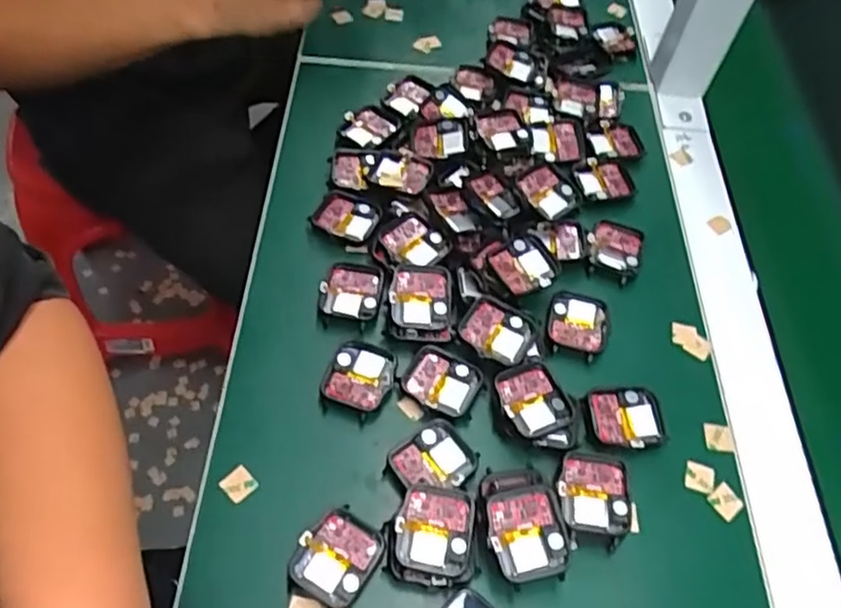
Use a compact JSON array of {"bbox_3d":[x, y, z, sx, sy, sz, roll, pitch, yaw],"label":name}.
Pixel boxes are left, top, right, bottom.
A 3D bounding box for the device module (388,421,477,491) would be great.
[{"bbox_3d":[0.007,0.086,0.370,0.041,0.007,0.037,-29,62,-22],"label":"device module"}]

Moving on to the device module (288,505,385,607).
[{"bbox_3d":[-0.042,0.129,0.341,0.038,0.010,0.042,31,59,16],"label":"device module"}]

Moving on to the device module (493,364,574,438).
[{"bbox_3d":[0.063,0.056,0.388,0.038,0.014,0.042,-20,59,-17],"label":"device module"}]

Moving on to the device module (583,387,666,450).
[{"bbox_3d":[0.119,0.067,0.393,0.043,0.011,0.038,-2,56,-6],"label":"device module"}]

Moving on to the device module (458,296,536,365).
[{"bbox_3d":[0.047,0.017,0.413,0.043,0.010,0.036,25,57,12],"label":"device module"}]

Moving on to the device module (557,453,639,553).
[{"bbox_3d":[0.093,0.105,0.361,0.043,0.020,0.046,1,55,-4],"label":"device module"}]

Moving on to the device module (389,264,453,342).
[{"bbox_3d":[0.000,-0.003,0.421,0.038,0.014,0.050,3,55,-2],"label":"device module"}]

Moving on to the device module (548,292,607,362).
[{"bbox_3d":[0.100,0.012,0.427,0.035,0.006,0.043,12,55,4],"label":"device module"}]

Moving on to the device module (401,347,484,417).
[{"bbox_3d":[0.013,0.046,0.400,0.046,0.006,0.037,19,56,9],"label":"device module"}]

